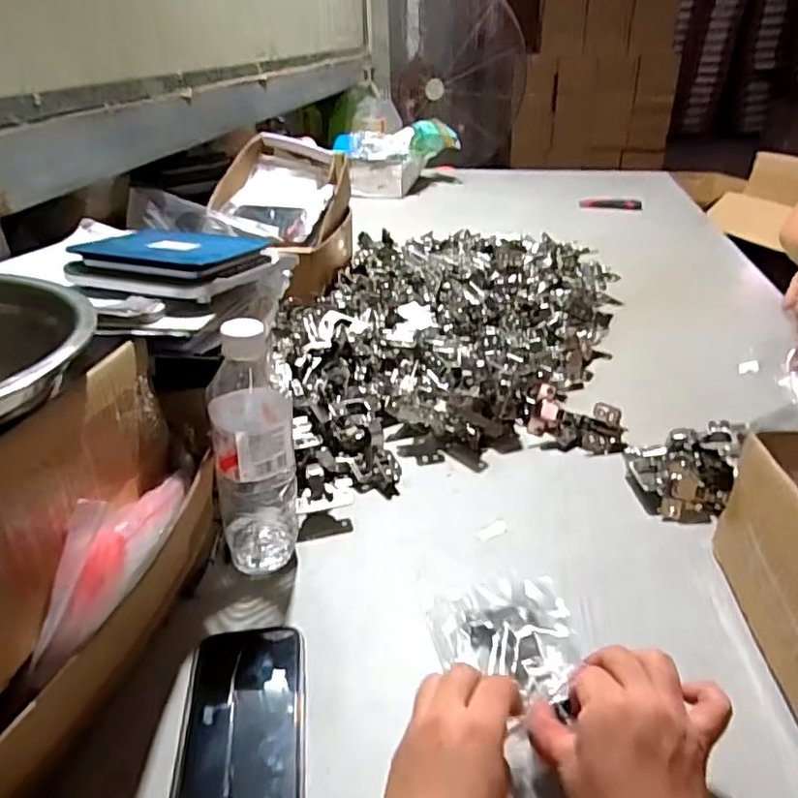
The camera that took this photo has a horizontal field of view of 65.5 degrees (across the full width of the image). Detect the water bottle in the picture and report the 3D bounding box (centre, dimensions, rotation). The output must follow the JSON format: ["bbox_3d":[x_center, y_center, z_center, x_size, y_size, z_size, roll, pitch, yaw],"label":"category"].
[{"bbox_3d":[-0.124,0.043,0.523,0.069,0.225,0.071,-10,32,-13],"label":"water bottle"}]

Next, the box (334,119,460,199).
[{"bbox_3d":[-0.002,-0.673,1.754,0.333,0.165,0.220,-2,31,0],"label":"box"}]

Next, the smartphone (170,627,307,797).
[{"bbox_3d":[-0.106,0.226,0.422,0.083,0.014,0.163,-6,31,-6],"label":"smartphone"}]

